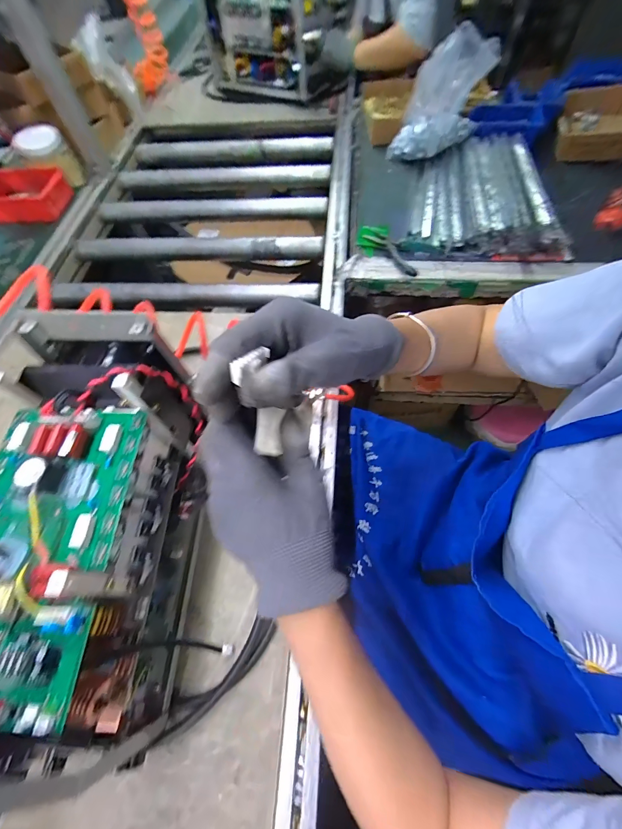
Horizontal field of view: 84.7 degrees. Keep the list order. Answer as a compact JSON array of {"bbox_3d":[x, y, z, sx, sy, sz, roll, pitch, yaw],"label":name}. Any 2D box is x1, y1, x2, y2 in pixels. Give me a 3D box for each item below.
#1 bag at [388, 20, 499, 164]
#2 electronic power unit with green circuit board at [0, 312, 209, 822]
[{"bbox_3d":[0.282,-0.678,0.725,0.149,0.184,0.173,32,68,19],"label":"bag"},{"bbox_3d":[-0.207,0.115,0.346,0.140,0.246,0.336,3,62,5],"label":"electronic power unit with green circuit board"}]

